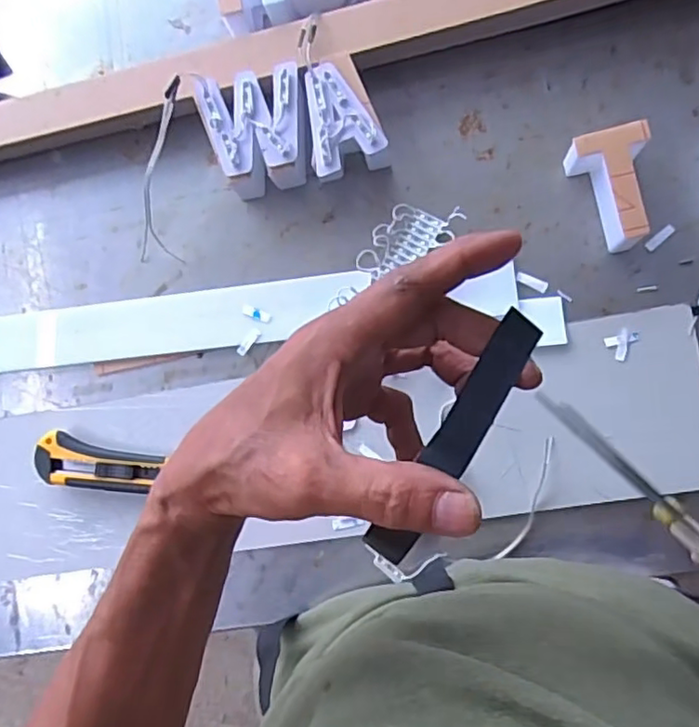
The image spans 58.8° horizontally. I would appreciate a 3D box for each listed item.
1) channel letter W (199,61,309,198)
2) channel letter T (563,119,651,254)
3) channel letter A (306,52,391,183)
[{"bbox_3d":[-0.069,-0.187,0.507,0.082,0.051,0.091,-17,83,6],"label":"channel letter W"},{"bbox_3d":[0.197,-0.130,0.470,0.050,0.046,0.082,-6,85,7],"label":"channel letter T"},{"bbox_3d":[-0.009,-0.192,0.501,0.060,0.049,0.088,-22,83,5],"label":"channel letter A"}]

